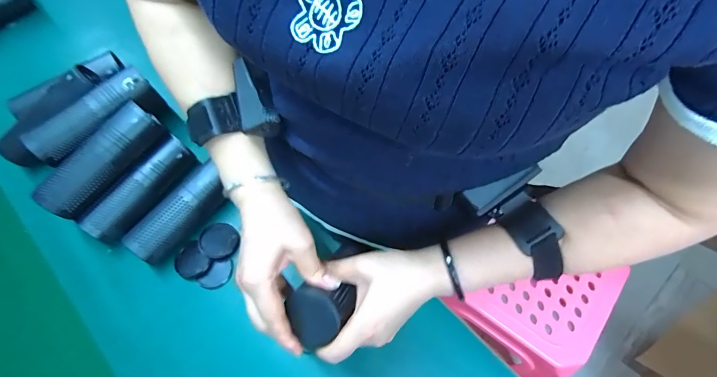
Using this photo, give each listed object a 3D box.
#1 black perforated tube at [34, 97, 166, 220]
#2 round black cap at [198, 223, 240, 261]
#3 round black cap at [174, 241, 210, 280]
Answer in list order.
[{"bbox_3d":[-0.333,-0.039,0.475,0.055,0.042,0.165,34,72,15],"label":"black perforated tube"},{"bbox_3d":[-0.187,0.071,0.498,0.051,0.008,0.047,-1,67,2],"label":"round black cap"},{"bbox_3d":[-0.221,0.097,0.488,0.041,0.008,0.044,-1,67,2],"label":"round black cap"}]

